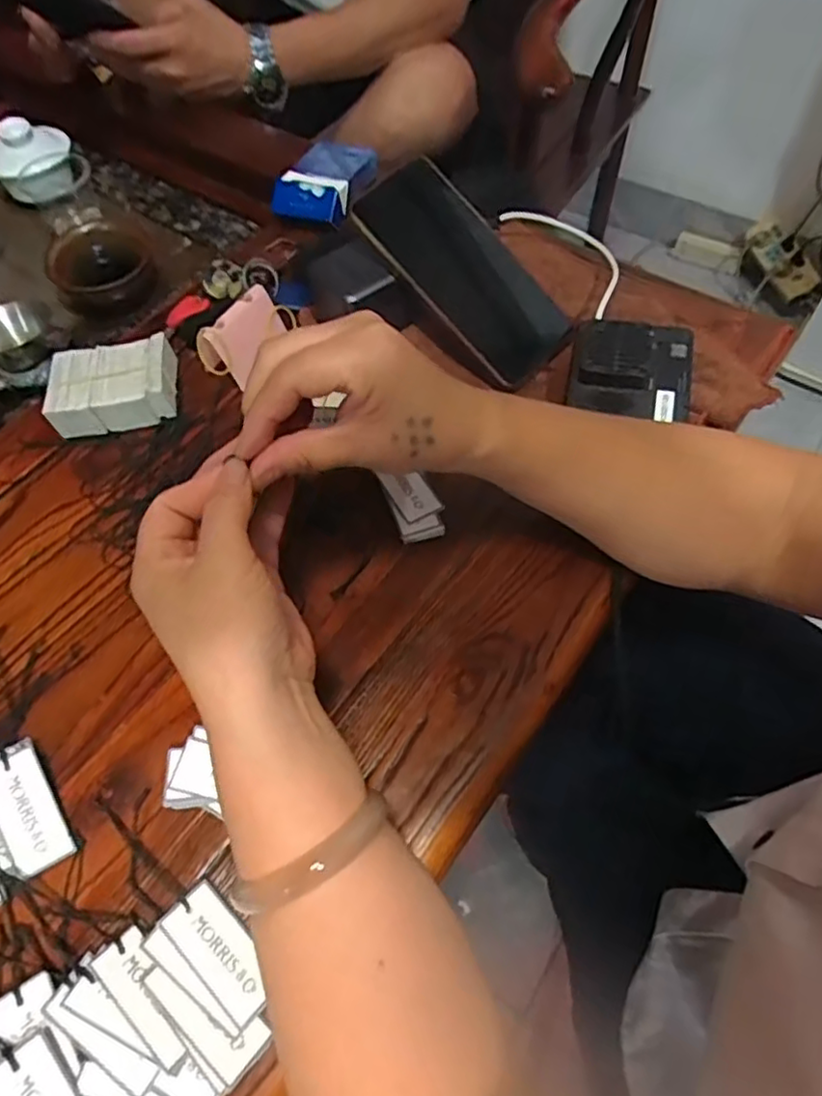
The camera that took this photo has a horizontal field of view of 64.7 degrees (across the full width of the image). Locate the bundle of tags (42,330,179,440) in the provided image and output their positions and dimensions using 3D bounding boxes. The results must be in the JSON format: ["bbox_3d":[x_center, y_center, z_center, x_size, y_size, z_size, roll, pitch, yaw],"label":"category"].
[{"bbox_3d":[-0.206,-0.112,0.450,0.080,0.027,0.060,-11,57,-3],"label":"bundle of tags"}]

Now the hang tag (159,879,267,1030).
[{"bbox_3d":[-0.083,0.176,0.284,0.056,0.004,0.025,39,54,19],"label":"hang tag"}]

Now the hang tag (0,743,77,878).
[{"bbox_3d":[-0.187,0.127,0.316,0.025,0.004,0.057,-25,75,-31],"label":"hang tag"}]

